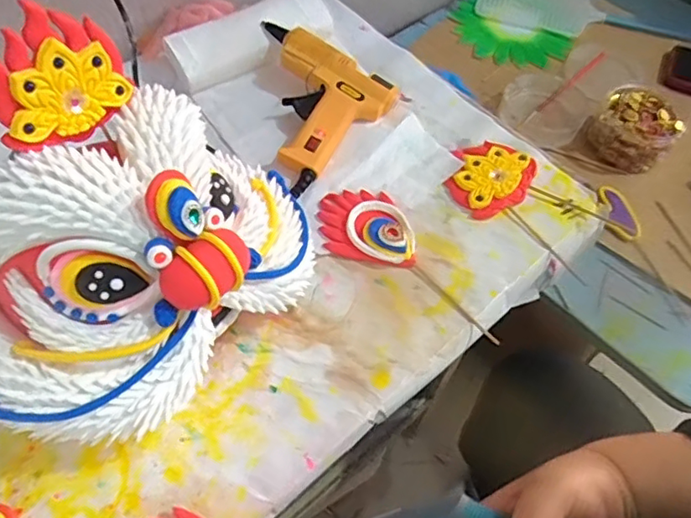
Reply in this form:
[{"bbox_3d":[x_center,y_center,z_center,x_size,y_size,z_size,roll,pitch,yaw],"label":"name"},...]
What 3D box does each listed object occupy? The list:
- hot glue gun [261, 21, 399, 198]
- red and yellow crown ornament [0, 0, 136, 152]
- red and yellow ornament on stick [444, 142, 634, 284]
[{"bbox_3d":[-0.047,-0.147,0.526,0.141,0.034,0.129,37,63,19],"label":"hot glue gun"},{"bbox_3d":[-0.154,-0.099,0.317,0.008,0.069,0.072,24,33,36],"label":"red and yellow crown ornament"},{"bbox_3d":[0.151,-0.050,0.490,0.144,0.014,0.078,36,63,18],"label":"red and yellow ornament on stick"}]

